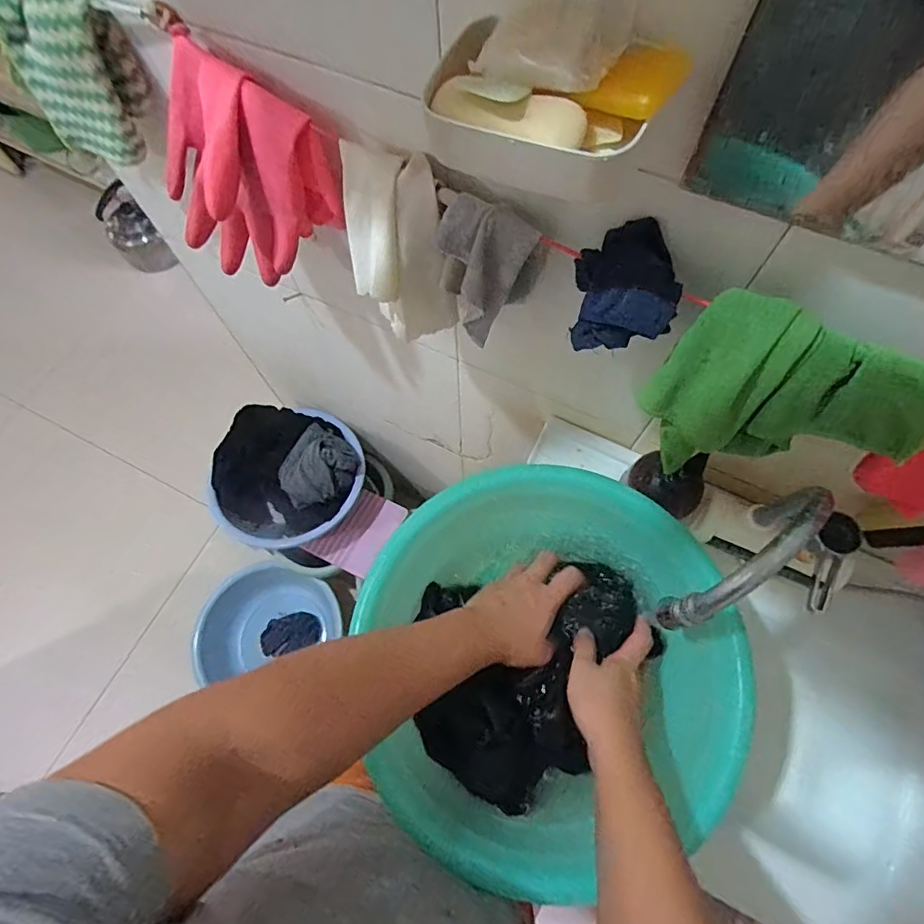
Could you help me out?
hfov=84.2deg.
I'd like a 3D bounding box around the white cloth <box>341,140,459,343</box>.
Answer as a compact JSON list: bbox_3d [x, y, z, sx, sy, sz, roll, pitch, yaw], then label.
[{"bbox_3d":[-0.057,-0.183,0.441,0.079,0.131,0.095,-17,69,-5],"label":"white cloth"}]

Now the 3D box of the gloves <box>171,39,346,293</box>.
[{"bbox_3d":[-0.196,-0.250,0.461,0.157,0.152,0.094,29,72,12],"label":"gloves"}]

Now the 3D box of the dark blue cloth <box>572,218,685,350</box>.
[{"bbox_3d":[0.119,-0.128,0.375,0.068,0.052,0.074,4,69,3],"label":"dark blue cloth"}]

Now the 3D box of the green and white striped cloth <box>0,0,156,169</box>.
[{"bbox_3d":[-0.361,-0.364,0.479,0.114,0.139,0.057,20,70,9],"label":"green and white striped cloth"}]

